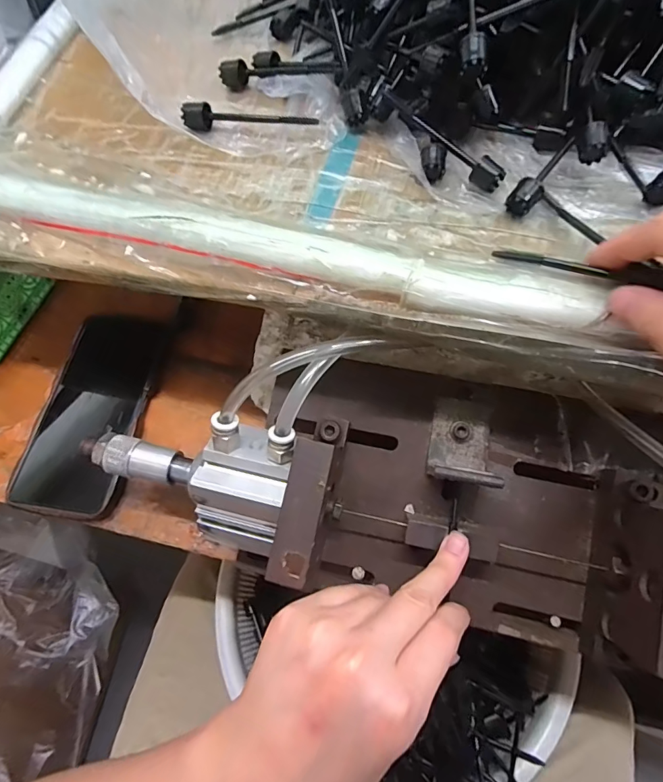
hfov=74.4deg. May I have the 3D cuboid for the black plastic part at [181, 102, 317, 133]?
[{"bbox_3d":[-0.051,-0.178,0.279,0.086,0.010,0.021,5,65,5],"label":"black plastic part"}]

